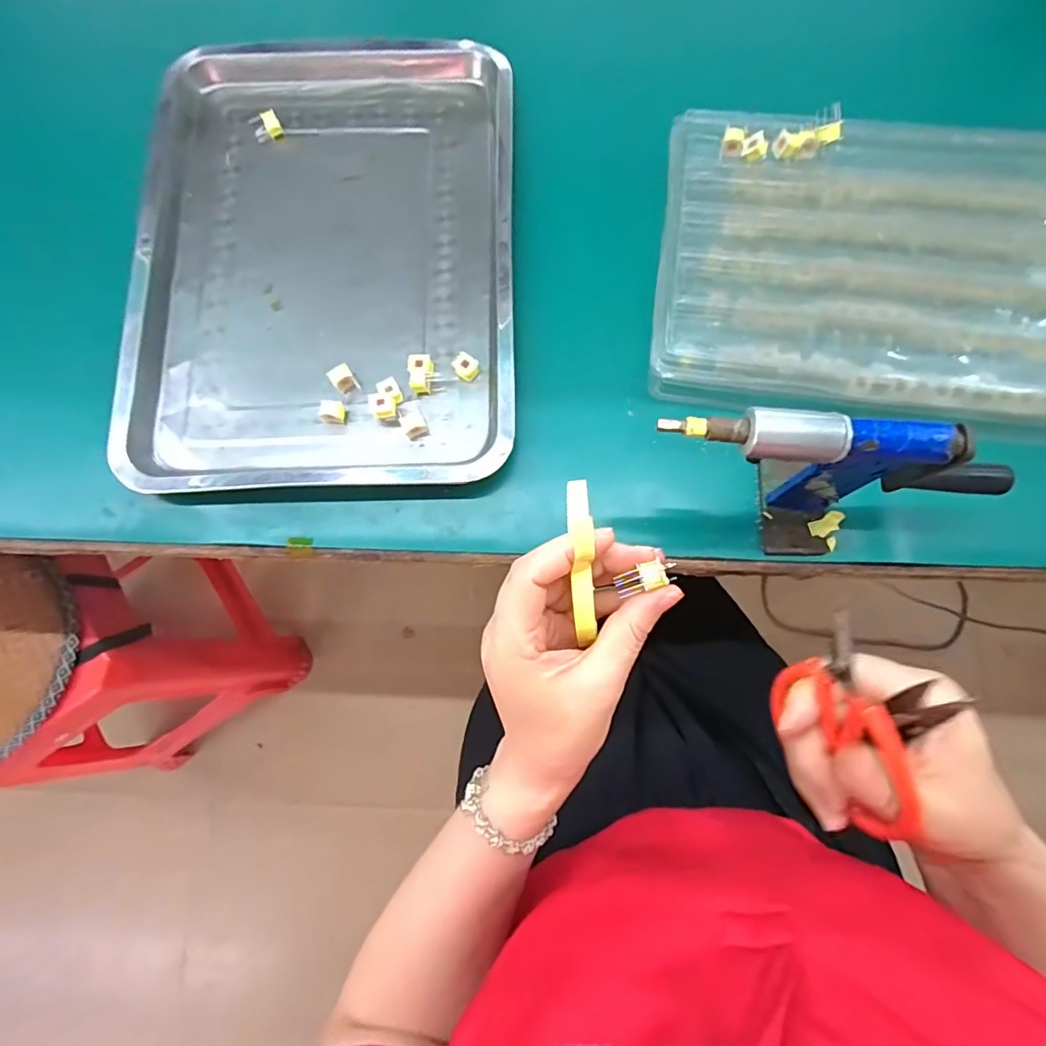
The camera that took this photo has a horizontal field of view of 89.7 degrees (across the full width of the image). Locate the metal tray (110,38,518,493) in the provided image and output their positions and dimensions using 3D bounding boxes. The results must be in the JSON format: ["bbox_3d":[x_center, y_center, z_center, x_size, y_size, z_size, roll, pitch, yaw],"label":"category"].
[{"bbox_3d":[-0.154,-0.220,0.413,0.292,0.024,0.397,-2,79,1],"label":"metal tray"}]

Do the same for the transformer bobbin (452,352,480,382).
[{"bbox_3d":[-0.042,-0.116,0.391,0.017,0.012,0.017,35,81,9],"label":"transformer bobbin"}]

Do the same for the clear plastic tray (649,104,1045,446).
[{"bbox_3d":[0.264,-0.185,0.380,0.325,0.044,0.228,8,78,4],"label":"clear plastic tray"}]

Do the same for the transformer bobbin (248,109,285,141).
[{"bbox_3d":[-0.215,-0.333,0.444,0.022,0.018,0.013,-25,78,-4],"label":"transformer bobbin"}]

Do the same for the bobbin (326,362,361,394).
[{"bbox_3d":[-0.134,-0.107,0.397,0.017,0.012,0.021,-36,79,-6],"label":"bobbin"}]

